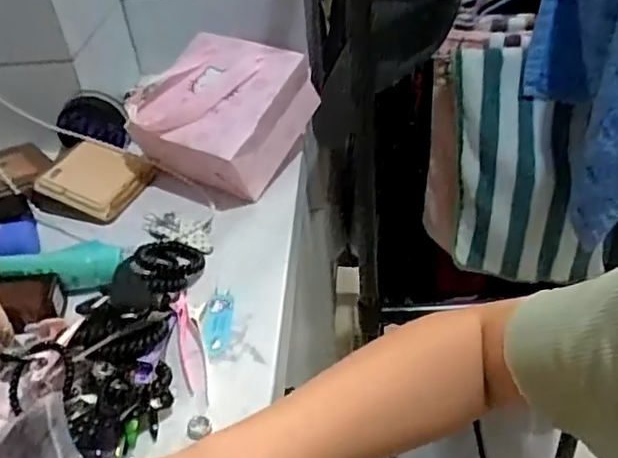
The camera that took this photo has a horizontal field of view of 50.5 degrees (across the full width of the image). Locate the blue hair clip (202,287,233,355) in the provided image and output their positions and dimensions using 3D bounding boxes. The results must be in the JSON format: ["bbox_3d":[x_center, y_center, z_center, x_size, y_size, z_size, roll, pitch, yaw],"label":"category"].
[{"bbox_3d":[-0.064,0.064,0.460,0.019,0.010,0.051,-2,50,5],"label":"blue hair clip"}]

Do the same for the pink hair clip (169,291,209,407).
[{"bbox_3d":[-0.079,0.077,0.435,0.016,0.011,0.088,-14,39,-10],"label":"pink hair clip"}]

